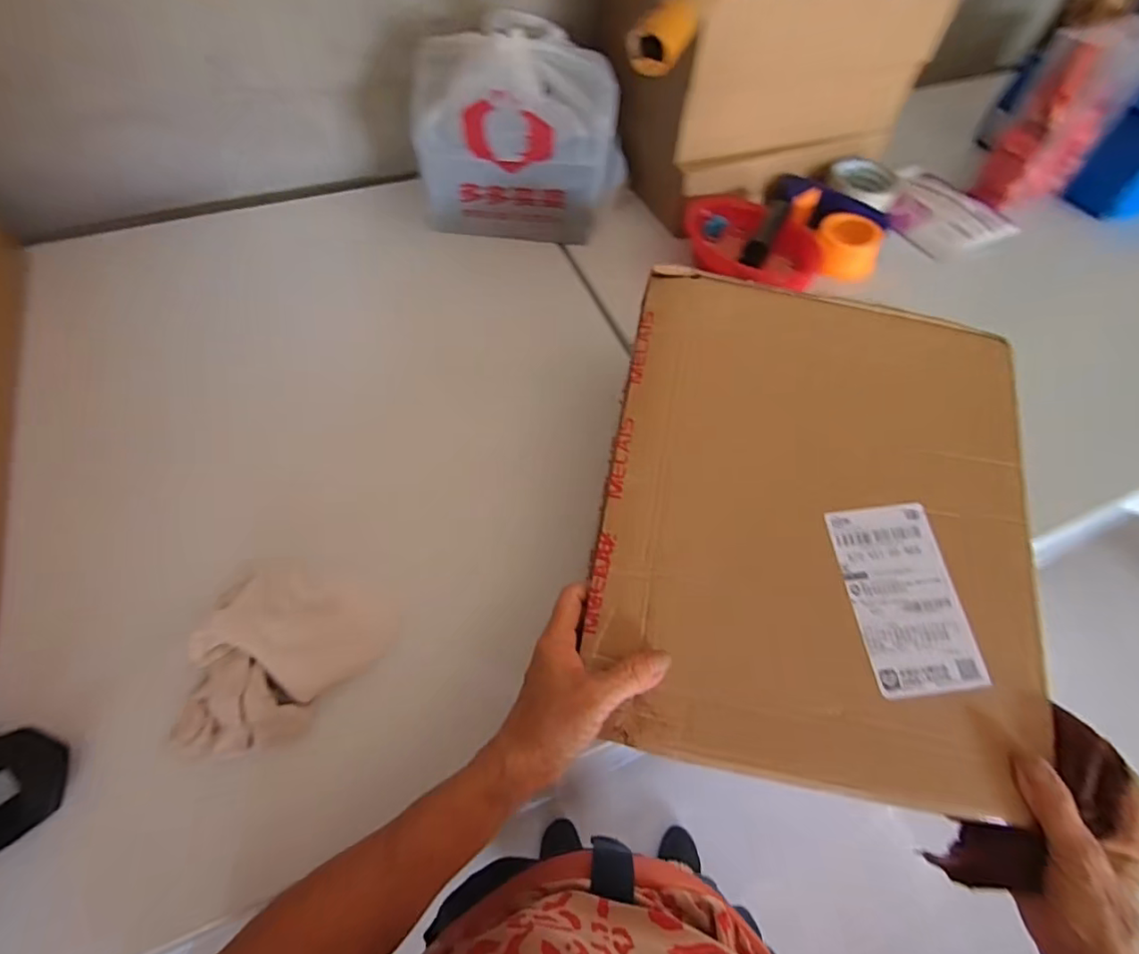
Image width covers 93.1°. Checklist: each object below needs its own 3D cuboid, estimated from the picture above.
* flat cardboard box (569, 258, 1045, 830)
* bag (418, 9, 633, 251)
[{"bbox_3d":[0.181,0.021,0.399,0.300,0.023,0.362,11,70,3],"label":"flat cardboard box"},{"bbox_3d":[-0.050,-0.410,0.640,0.229,0.181,0.185,11,58,4],"label":"bag"}]

